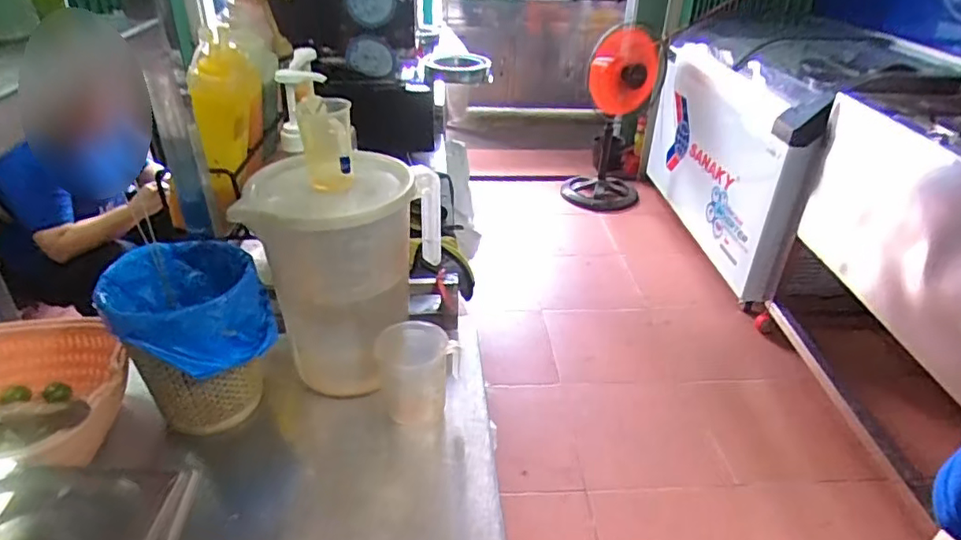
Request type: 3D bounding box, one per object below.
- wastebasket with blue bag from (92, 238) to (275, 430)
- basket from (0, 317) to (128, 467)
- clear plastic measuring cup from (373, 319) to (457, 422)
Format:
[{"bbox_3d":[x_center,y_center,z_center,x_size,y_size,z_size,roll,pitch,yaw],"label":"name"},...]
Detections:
[{"bbox_3d":[-0.304,0.074,0.635,0.141,0.159,0.142,-21,38,-31],"label":"wastebasket with blue bag"},{"bbox_3d":[-0.479,0.132,0.604,0.206,0.088,0.214,1,32,-1],"label":"basket"},{"bbox_3d":[-0.072,0.114,0.675,0.081,0.090,0.072,-13,35,-22],"label":"clear plastic measuring cup"}]

